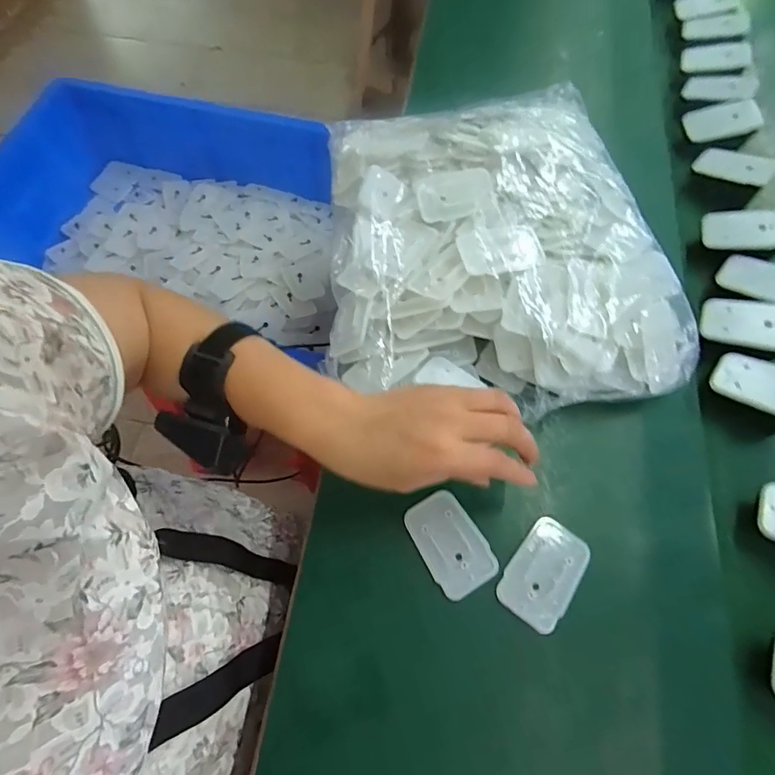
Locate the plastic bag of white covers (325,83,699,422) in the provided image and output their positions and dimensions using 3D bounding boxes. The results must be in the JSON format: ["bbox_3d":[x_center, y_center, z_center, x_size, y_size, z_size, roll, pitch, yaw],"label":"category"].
[{"bbox_3d":[0.094,-0.135,0.406,0.283,0.066,0.317,-1,66,-1],"label":"plastic bag of white covers"}]

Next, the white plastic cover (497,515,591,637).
[{"bbox_3d":[0.112,0.132,0.328,0.044,0.008,0.071,36,71,14],"label":"white plastic cover"}]

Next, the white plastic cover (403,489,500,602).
[{"bbox_3d":[0.046,0.114,0.337,0.046,0.004,0.070,-28,69,-12],"label":"white plastic cover"}]

